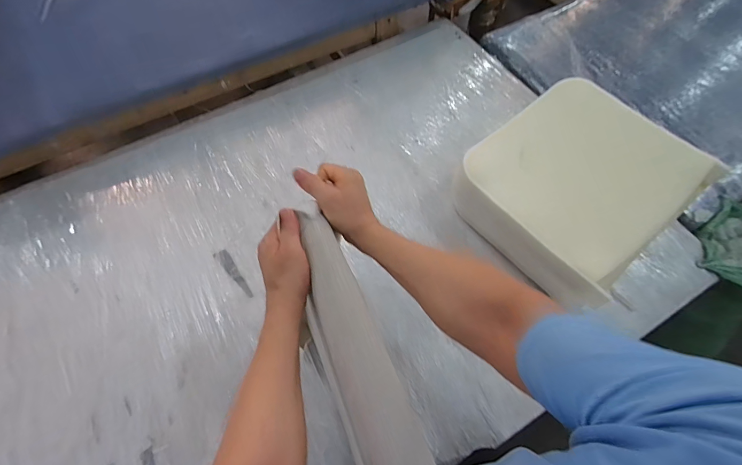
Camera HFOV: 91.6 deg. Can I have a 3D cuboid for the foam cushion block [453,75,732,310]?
[{"bbox_3d":[0.493,-0.103,0.897,0.444,0.223,0.415,-35,68,-16],"label":"foam cushion block"}]

